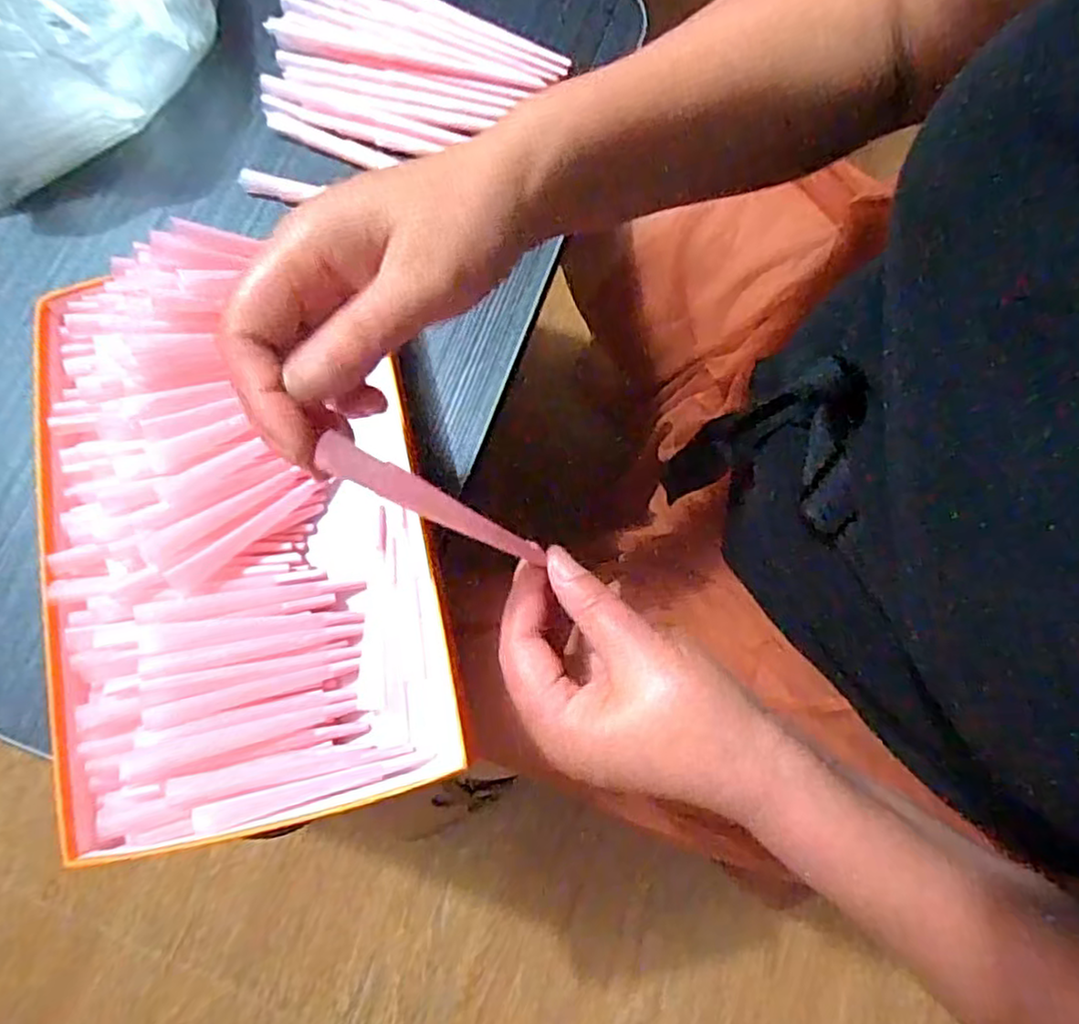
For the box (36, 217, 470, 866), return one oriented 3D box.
[{"bbox_3d":[-0.158,0.004,0.360,0.187,0.060,0.303,-14,76,-1],"label":"box"}]

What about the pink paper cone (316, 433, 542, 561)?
[{"bbox_3d":[-0.035,-0.001,0.258,0.007,0.110,0.012,4,72,41],"label":"pink paper cone"}]

